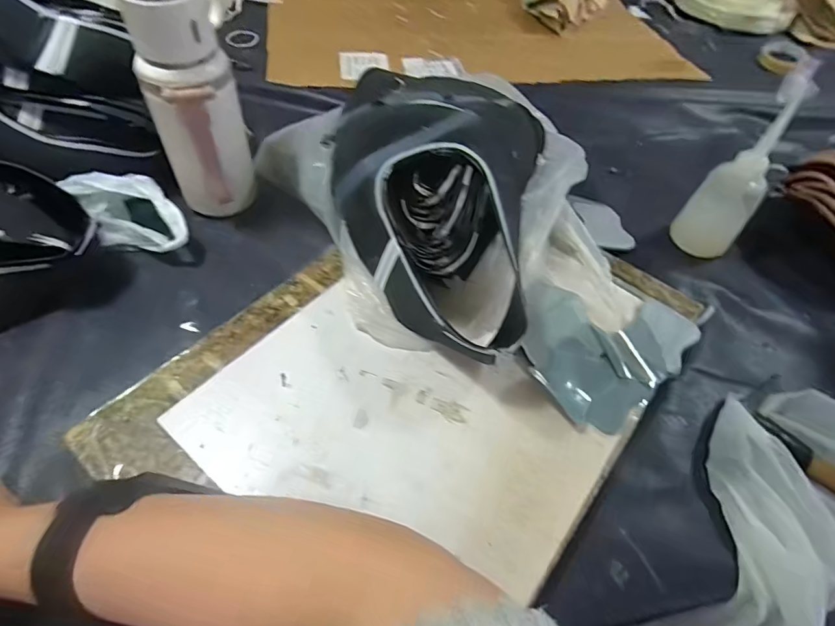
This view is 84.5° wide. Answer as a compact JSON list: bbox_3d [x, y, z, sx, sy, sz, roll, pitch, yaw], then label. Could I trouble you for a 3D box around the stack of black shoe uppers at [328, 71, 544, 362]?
[{"bbox_3d":[0.009,-0.120,0.461,0.215,0.113,0.274,13,54,4],"label":"stack of black shoe uppers"}]

